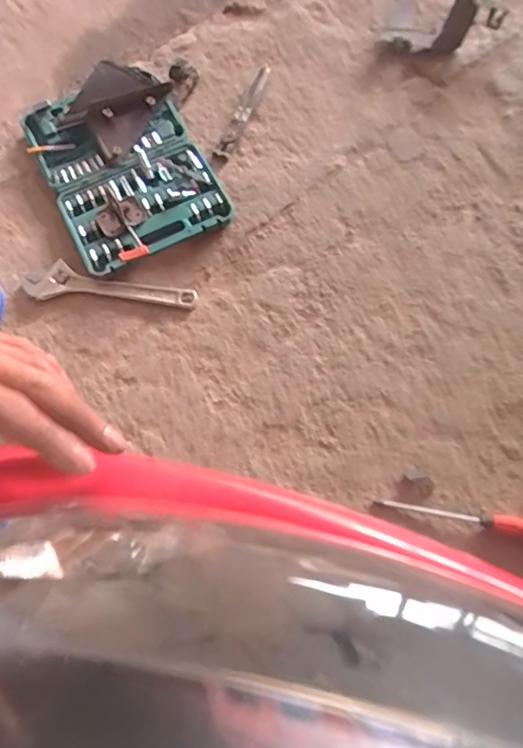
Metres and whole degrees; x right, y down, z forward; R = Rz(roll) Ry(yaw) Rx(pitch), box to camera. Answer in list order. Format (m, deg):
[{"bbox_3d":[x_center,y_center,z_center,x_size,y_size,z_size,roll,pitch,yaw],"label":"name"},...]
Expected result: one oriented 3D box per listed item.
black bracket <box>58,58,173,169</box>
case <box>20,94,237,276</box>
[{"bbox_3d":[-0.266,-0.492,1.004,0.147,0.044,0.201,32,75,10],"label":"black bracket"},{"bbox_3d":[-0.254,-0.382,0.996,0.275,0.039,0.388,-27,74,-8],"label":"case"}]

